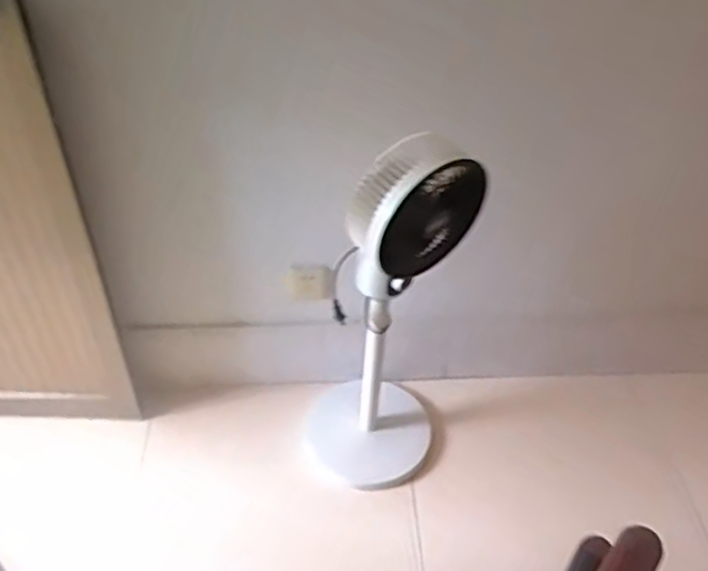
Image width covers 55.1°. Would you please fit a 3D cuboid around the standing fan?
[{"bbox_3d":[0.051,0.085,1.308,0.293,0.802,0.230,6,43,5],"label":"standing fan"}]

